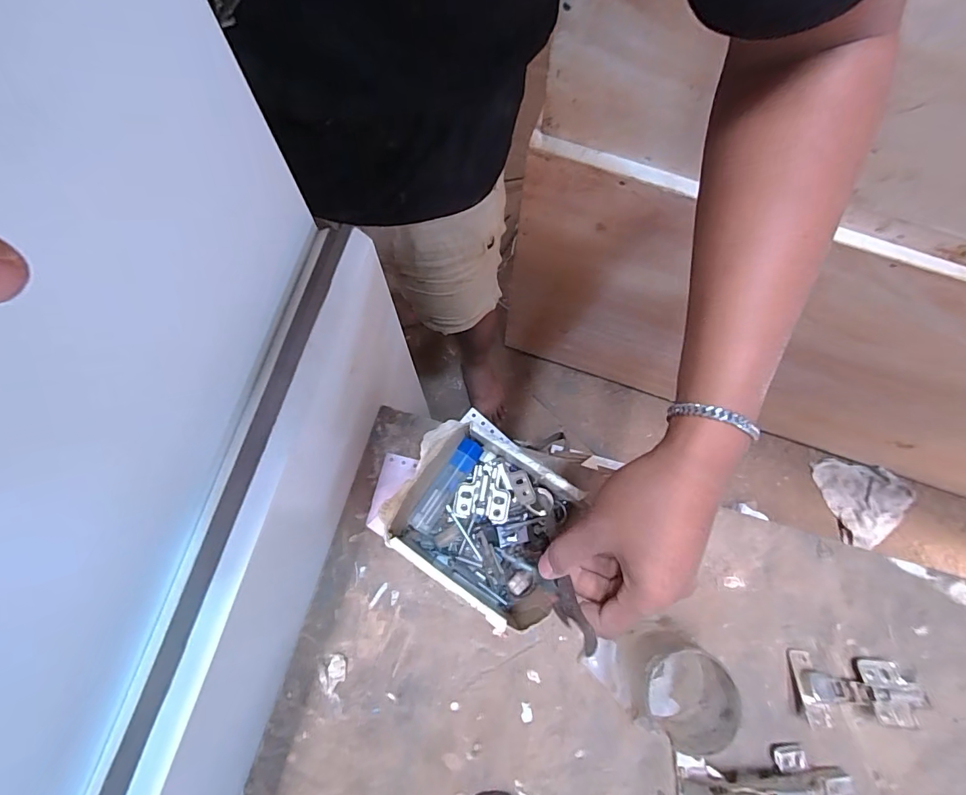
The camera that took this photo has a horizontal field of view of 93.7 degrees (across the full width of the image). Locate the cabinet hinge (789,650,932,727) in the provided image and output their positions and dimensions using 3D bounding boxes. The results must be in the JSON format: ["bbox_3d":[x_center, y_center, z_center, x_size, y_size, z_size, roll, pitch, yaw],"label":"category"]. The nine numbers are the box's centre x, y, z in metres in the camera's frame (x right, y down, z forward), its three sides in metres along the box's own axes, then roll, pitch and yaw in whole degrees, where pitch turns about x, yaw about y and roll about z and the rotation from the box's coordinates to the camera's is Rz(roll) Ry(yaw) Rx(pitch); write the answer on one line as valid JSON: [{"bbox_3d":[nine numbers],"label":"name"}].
[{"bbox_3d":[0.335,0.263,0.401,0.102,0.030,0.054,5,77,1],"label":"cabinet hinge"}]

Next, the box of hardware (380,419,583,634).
[{"bbox_3d":[-0.003,0.103,0.407,0.141,0.090,0.118,33,79,7],"label":"box of hardware"}]

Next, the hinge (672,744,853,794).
[{"bbox_3d":[0.243,0.331,0.377,0.150,0.047,0.058,-1,77,0],"label":"hinge"}]

